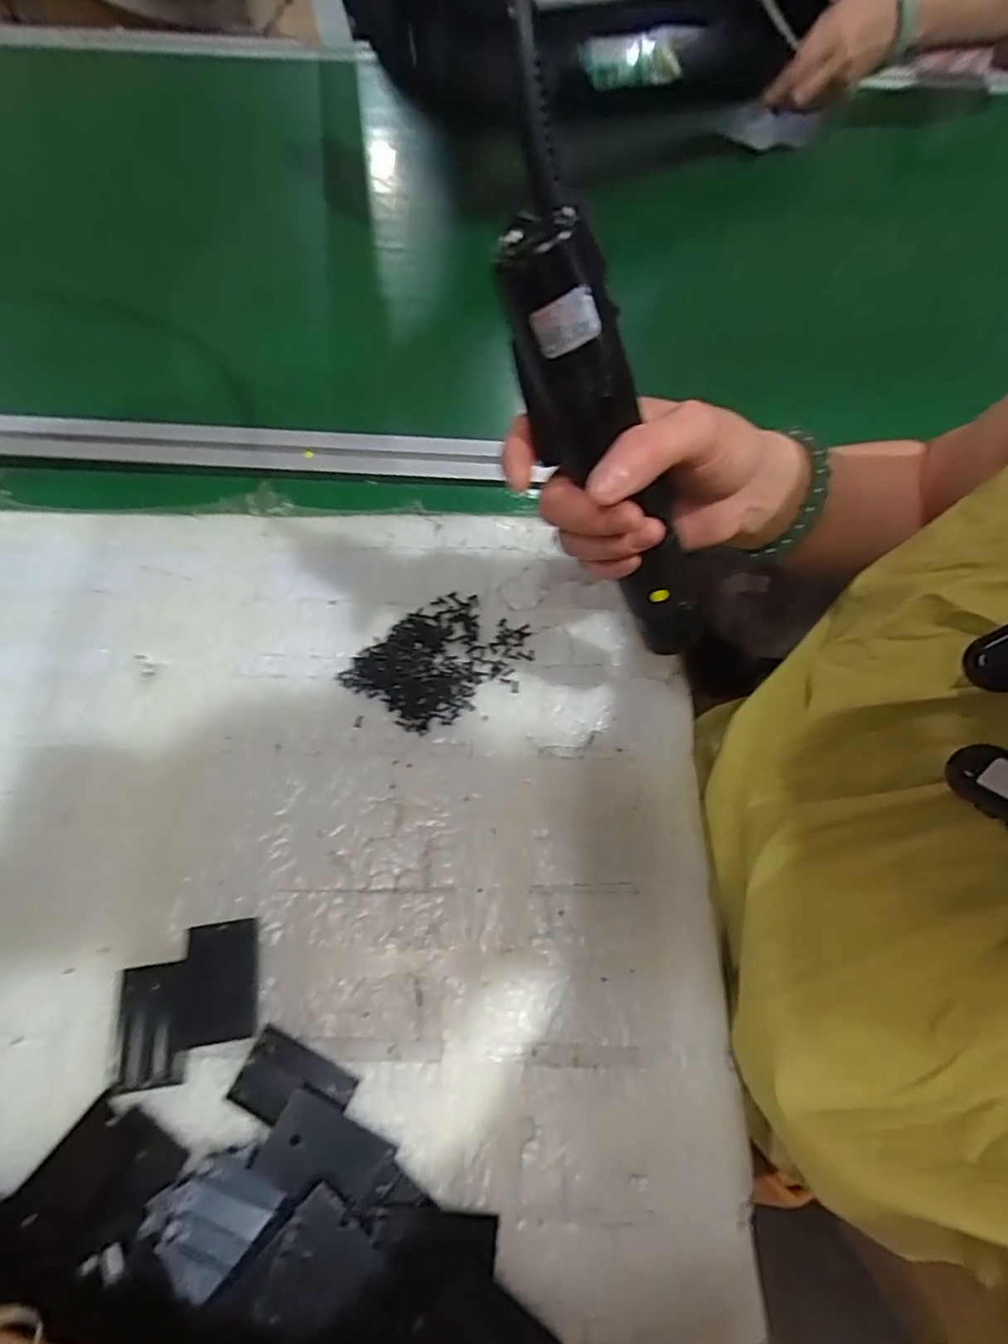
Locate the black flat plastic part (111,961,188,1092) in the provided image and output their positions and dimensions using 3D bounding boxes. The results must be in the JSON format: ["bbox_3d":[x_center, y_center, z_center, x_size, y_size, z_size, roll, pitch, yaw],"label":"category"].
[{"bbox_3d":[-0.175,0.175,0.300,0.034,0.005,0.054,-11,66,-7],"label":"black flat plastic part"}]

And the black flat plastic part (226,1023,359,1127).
[{"bbox_3d":[-0.102,0.200,0.289,0.053,0.005,0.033,24,66,9],"label":"black flat plastic part"}]

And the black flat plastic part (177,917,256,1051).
[{"bbox_3d":[-0.145,0.157,0.308,0.035,0.006,0.054,-7,65,-5],"label":"black flat plastic part"}]

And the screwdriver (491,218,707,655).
[{"bbox_3d":[0.046,-0.083,0.261,0.037,0.195,0.027,16,59,45],"label":"screwdriver"}]

